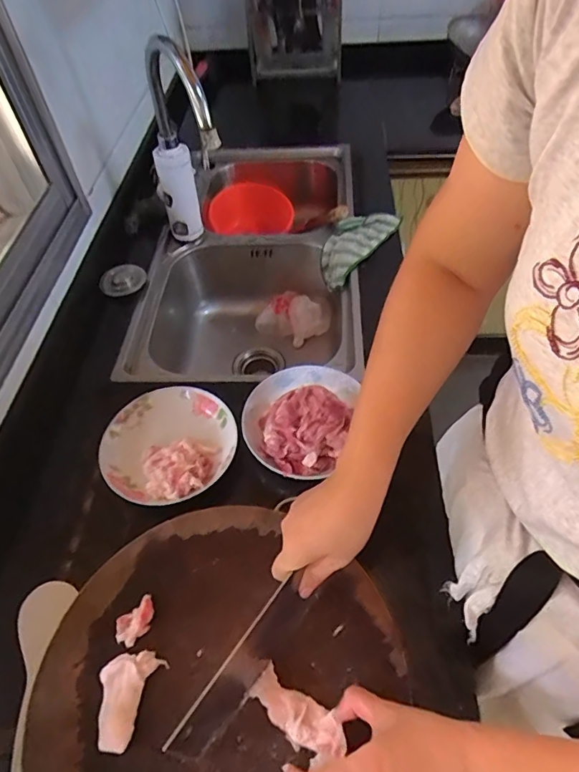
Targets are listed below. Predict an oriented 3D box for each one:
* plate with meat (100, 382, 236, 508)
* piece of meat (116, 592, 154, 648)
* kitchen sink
[{"bbox_3d":[-0.160,0.075,0.631,0.171,0.032,0.166,-2,52,2],"label":"plate with meat"},{"bbox_3d":[-0.156,0.238,0.480,0.045,0.008,0.030,-36,58,-22],"label":"piece of meat"},{"bbox_3d":[-0.080,-0.229,1.033,0.425,0.223,0.728,1,52,4],"label":"kitchen sink"}]

